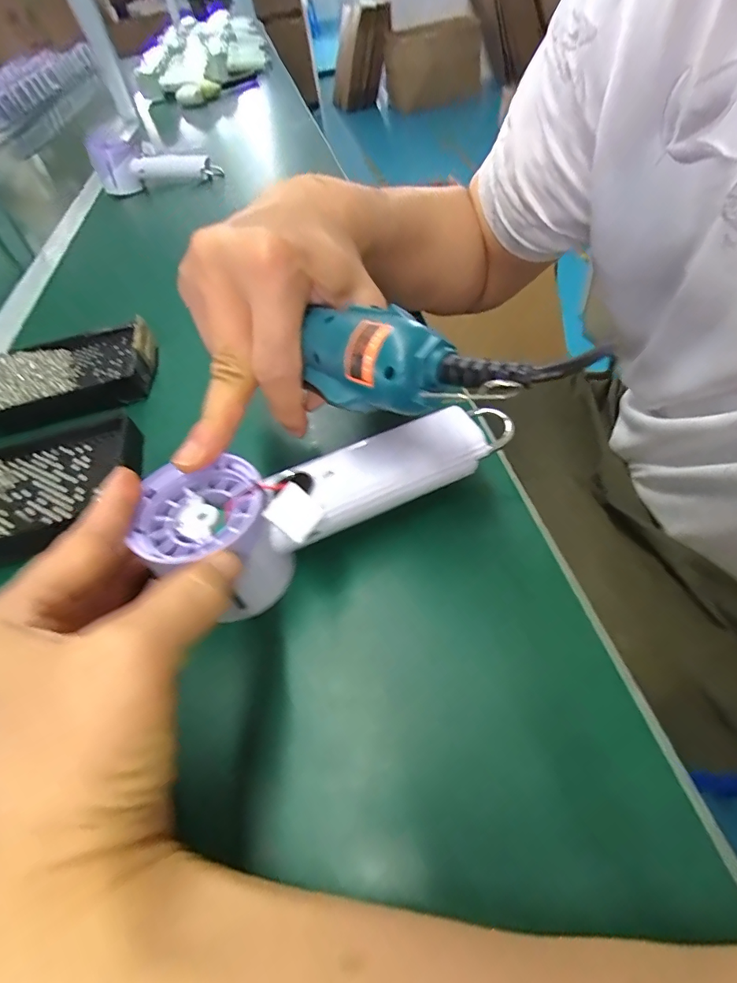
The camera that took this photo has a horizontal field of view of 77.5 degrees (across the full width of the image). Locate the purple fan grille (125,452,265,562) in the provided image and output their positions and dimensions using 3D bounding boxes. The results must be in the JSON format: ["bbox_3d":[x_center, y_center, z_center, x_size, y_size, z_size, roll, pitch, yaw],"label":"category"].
[{"bbox_3d":[-0.078,0.006,0.214,0.058,0.014,0.051,-19,51,-11],"label":"purple fan grille"}]

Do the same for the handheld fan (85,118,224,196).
[{"bbox_3d":[-0.333,-0.523,0.718,0.184,0.084,0.065,-4,50,6],"label":"handheld fan"}]

